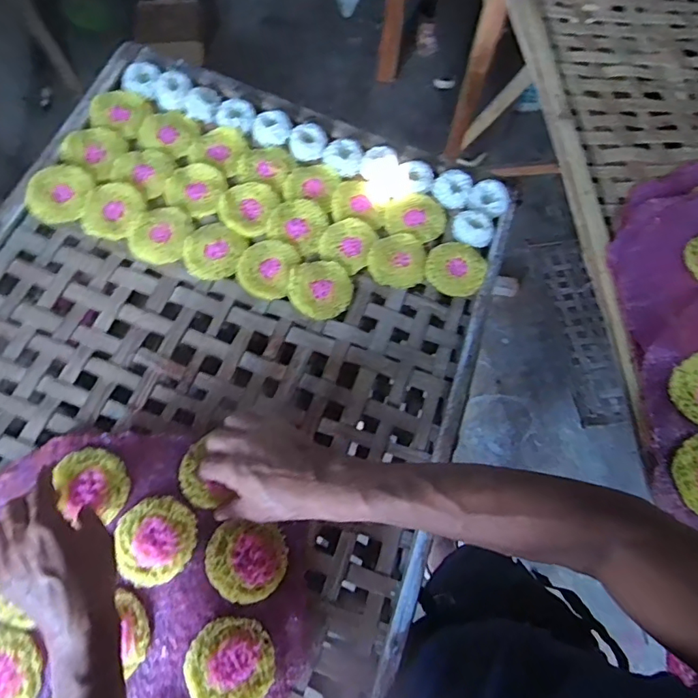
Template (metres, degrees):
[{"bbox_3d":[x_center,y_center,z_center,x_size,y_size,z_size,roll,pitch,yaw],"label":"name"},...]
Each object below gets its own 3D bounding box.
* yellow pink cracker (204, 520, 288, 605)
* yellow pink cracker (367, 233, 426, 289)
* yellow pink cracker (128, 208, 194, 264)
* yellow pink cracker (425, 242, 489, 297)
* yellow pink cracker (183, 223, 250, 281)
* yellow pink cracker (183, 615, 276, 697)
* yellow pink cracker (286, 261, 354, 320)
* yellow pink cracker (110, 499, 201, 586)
[{"bbox_3d":[-0.101,0.208,0.491,0.078,0.010,0.068,3,66,-1],"label":"yellow pink cracker"},{"bbox_3d":[0.060,-0.116,0.639,0.070,0.007,0.077,1,66,-2],"label":"yellow pink cracker"},{"bbox_3d":[-0.237,-0.144,0.633,0.068,0.012,0.073,1,66,-2],"label":"yellow pink cracker"},{"bbox_3d":[0.139,-0.105,0.644,0.076,0.006,0.076,1,66,-2],"label":"yellow pink cracker"},{"bbox_3d":[-0.170,-0.126,0.633,0.068,0.010,0.080,18,67,6],"label":"yellow pink cracker"},{"bbox_3d":[-0.108,0.288,0.456,0.078,0.007,0.077,1,66,-2],"label":"yellow pink cracker"},{"bbox_3d":[-0.036,-0.075,0.620,0.079,0.008,0.073,1,66,-2],"label":"yellow pink cracker"},{"bbox_3d":[-0.188,0.186,0.494,0.072,0.007,0.076,-15,68,-9],"label":"yellow pink cracker"}]

